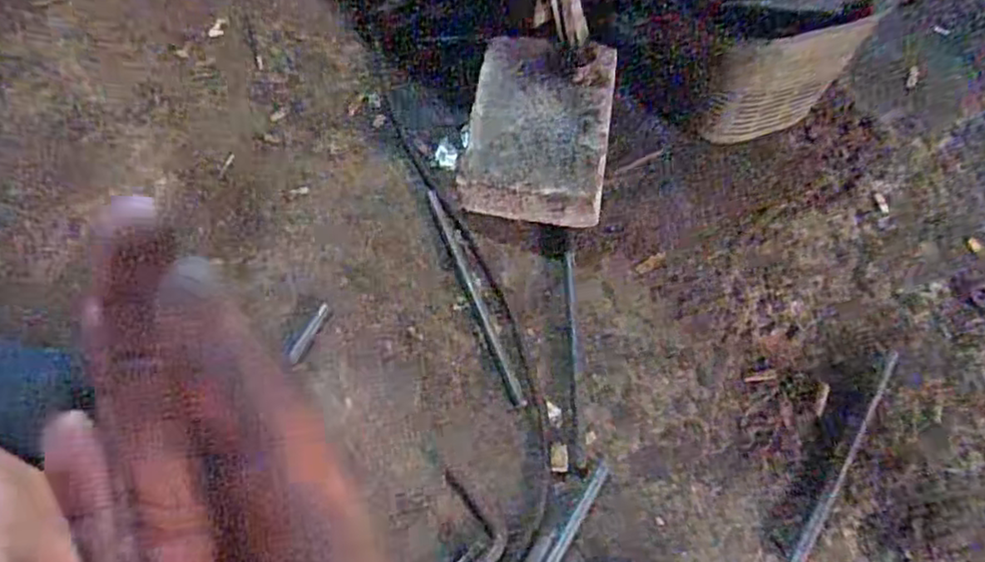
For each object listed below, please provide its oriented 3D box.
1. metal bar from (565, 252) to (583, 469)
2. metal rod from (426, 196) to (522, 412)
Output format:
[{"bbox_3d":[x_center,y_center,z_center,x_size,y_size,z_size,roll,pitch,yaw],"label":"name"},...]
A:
[{"bbox_3d":[0.104,0.089,0.855,0.011,0.010,0.296,2,58,-2],"label":"metal bar"},{"bbox_3d":[-0.028,0.014,0.889,0.016,0.012,0.334,-17,60,-14],"label":"metal rod"}]

